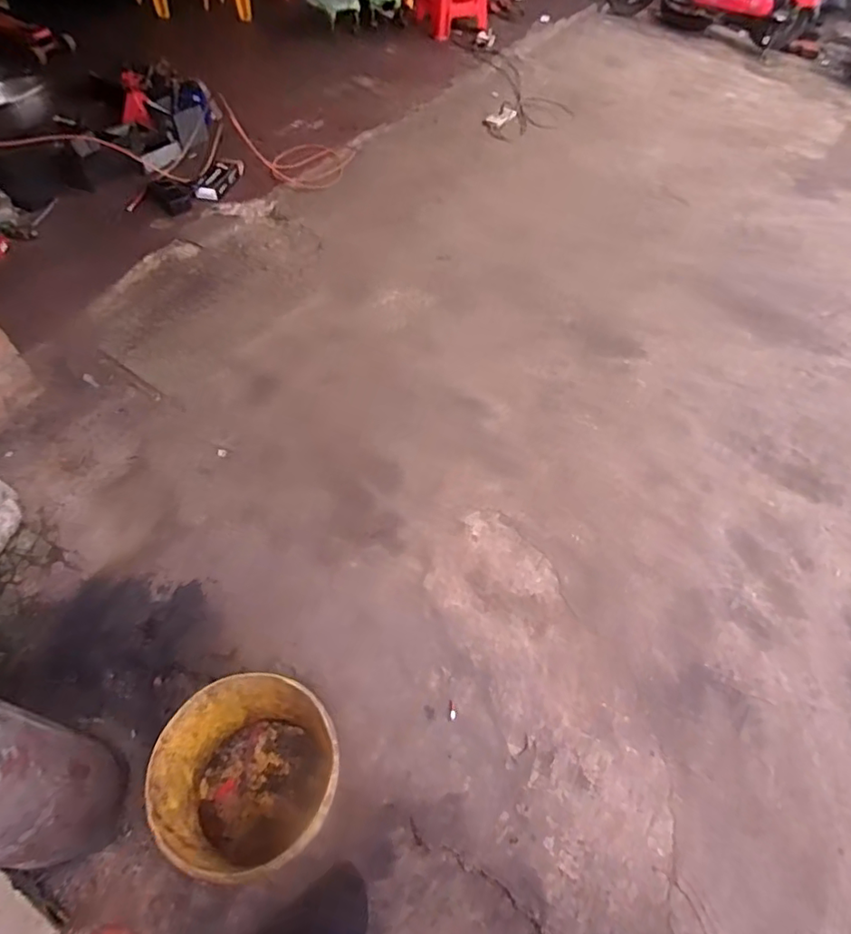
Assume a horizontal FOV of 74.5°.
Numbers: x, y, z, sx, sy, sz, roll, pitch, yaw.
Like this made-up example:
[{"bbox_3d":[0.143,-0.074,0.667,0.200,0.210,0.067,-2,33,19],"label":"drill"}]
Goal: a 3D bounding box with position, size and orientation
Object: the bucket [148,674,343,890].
[{"bbox_3d":[-0.327,0.620,1.116,0.332,0.345,0.316,-1,54,1],"label":"bucket"}]

